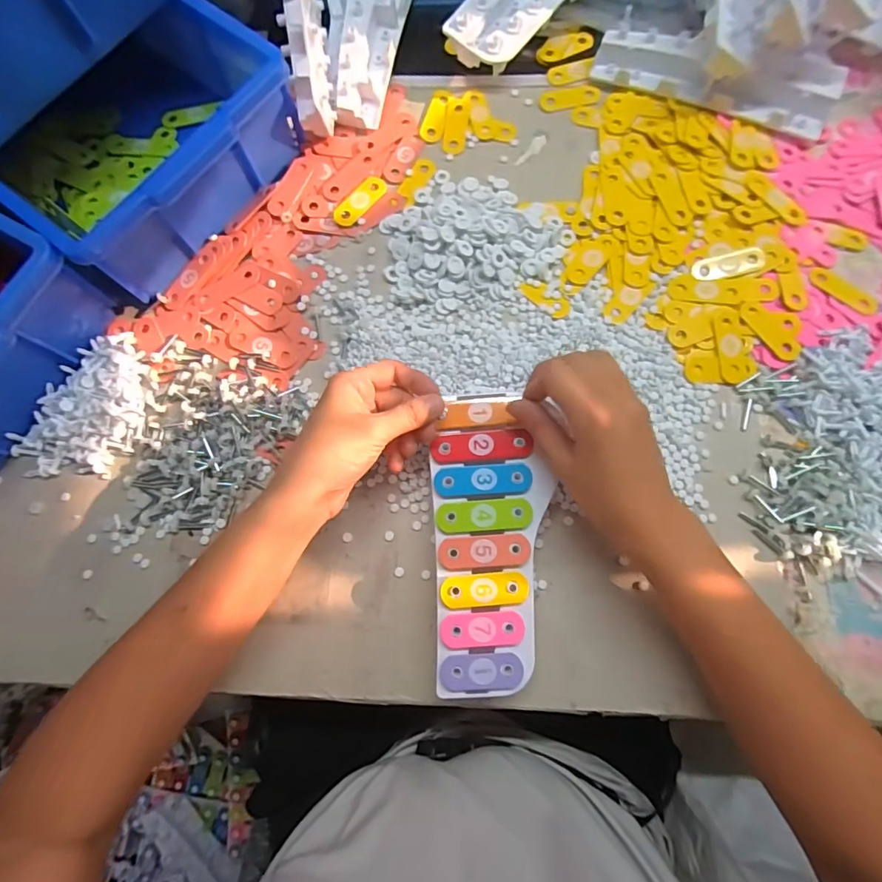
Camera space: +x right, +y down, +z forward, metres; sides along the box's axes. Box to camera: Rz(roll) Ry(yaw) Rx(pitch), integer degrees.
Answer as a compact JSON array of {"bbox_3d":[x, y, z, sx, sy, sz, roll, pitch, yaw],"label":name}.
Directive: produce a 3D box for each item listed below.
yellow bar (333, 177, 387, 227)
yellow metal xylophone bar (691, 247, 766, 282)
[{"bbox_3d":[-0.079,-0.234,0.456,0.023,0.004,0.062,39,81,9],"label":"yellow bar"},{"bbox_3d":[0.261,-0.160,0.424,0.060,0.009,0.024,-10,77,0],"label":"yellow metal xylophone bar"}]

